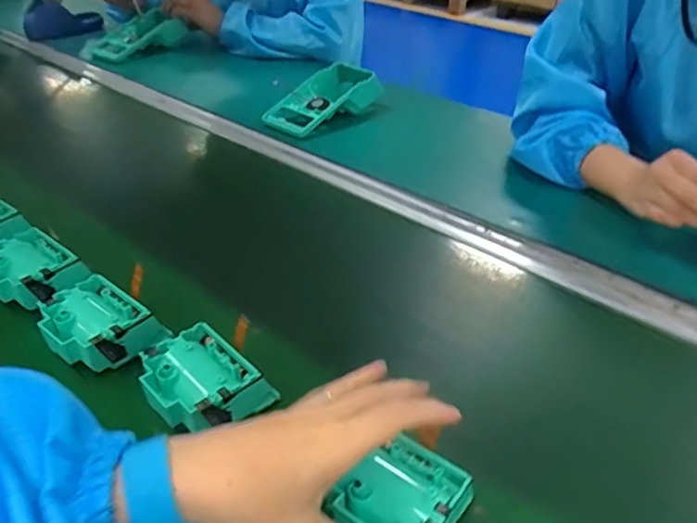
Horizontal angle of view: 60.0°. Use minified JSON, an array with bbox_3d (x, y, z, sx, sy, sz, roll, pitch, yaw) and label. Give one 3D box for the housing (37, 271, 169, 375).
[{"bbox_3d":[-0.205,0.048,0.488,0.092,0.040,0.073,35,60,29],"label":"housing"}]

